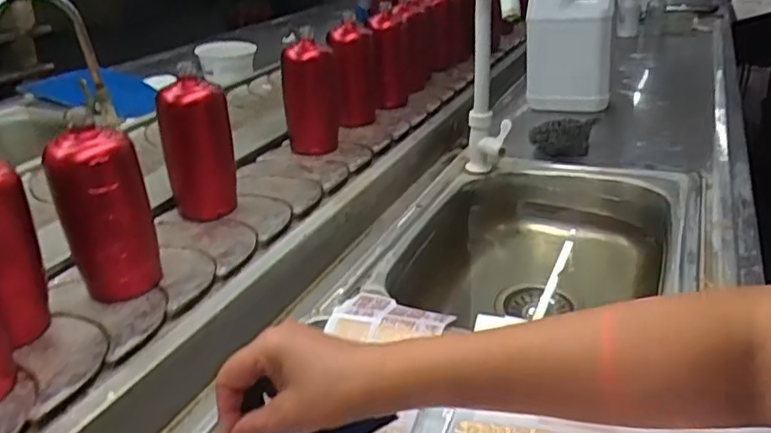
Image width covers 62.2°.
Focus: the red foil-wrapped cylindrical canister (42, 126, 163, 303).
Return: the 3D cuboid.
[{"bbox_3d":[-0.283,-0.005,0.641,0.064,0.163,0.059,8,28,16],"label":"red foil-wrapped cylindrical canister"}]

